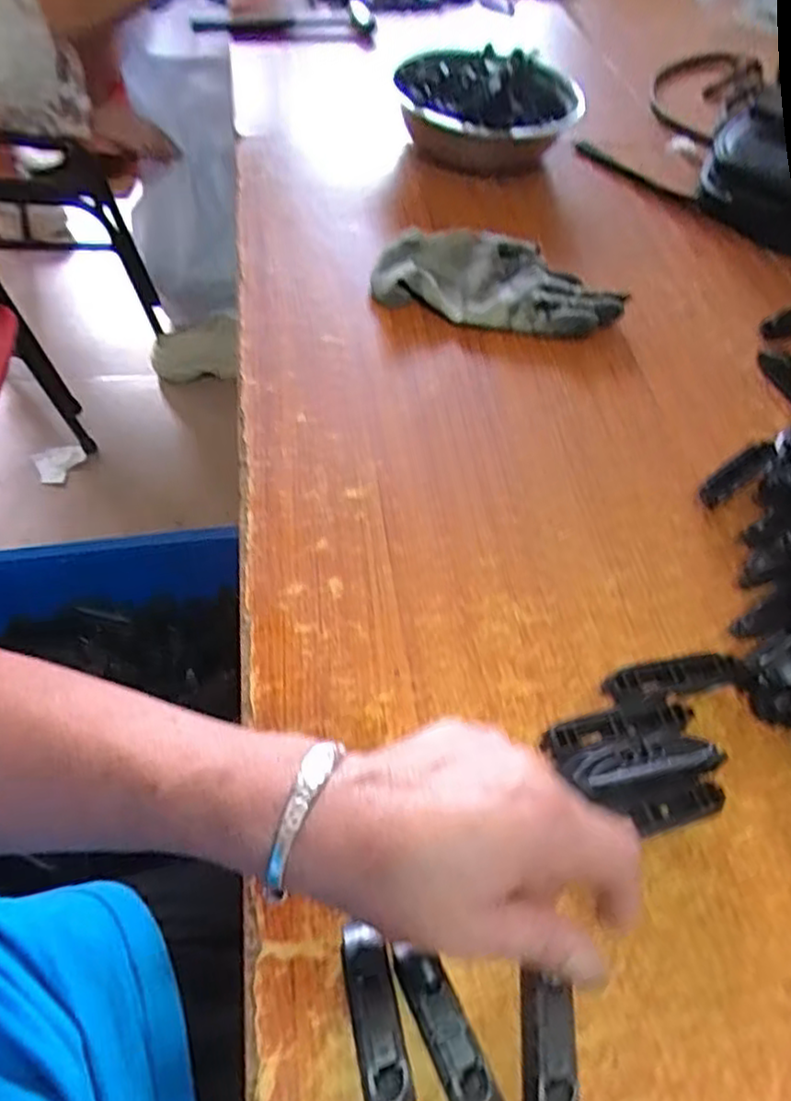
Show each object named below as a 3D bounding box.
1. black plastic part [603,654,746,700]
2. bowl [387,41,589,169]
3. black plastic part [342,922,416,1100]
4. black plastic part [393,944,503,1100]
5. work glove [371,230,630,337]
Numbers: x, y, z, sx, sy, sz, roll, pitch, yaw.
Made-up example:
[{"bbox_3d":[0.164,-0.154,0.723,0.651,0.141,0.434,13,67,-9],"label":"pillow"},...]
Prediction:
[{"bbox_3d":[0.151,0.072,0.384,0.076,0.019,0.019,-6,53,-10],"label":"black plastic part"},{"bbox_3d":[0.098,-0.467,0.749,0.186,0.082,0.186,11,52,3],"label":"bowl"},{"bbox_3d":[-0.007,0.189,0.277,0.018,0.017,0.074,-9,54,-12],"label":"black plastic part"},{"bbox_3d":[0.021,0.193,0.275,0.017,0.020,0.073,-20,57,-20],"label":"black plastic part"},{"bbox_3d":[0.087,-0.225,0.589,0.201,0.027,0.104,9,52,1],"label":"work glove"}]

